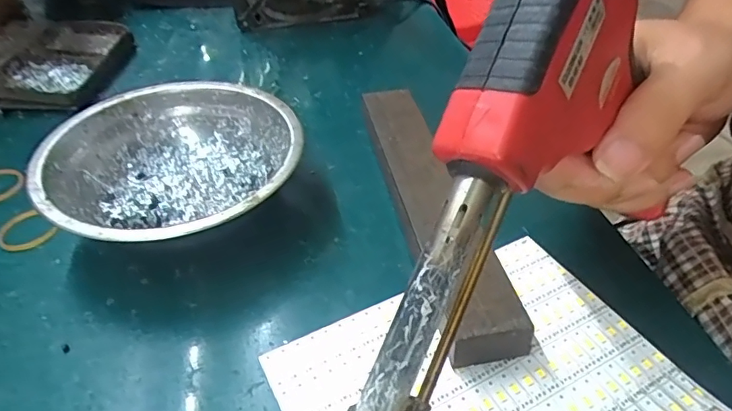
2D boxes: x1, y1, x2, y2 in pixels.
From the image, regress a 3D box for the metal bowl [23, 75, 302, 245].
[{"bbox_3d":[-0.096,-0.016,0.266,0.123,0.041,0.122,-1,42,1],"label":"metal bowl"}]

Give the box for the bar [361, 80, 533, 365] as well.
[{"bbox_3d":[0.030,-0.004,0.264,0.033,0.023,0.191,-9,42,-8],"label":"bar"}]

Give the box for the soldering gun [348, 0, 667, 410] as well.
[{"bbox_3d":[0.036,0.003,0.160,0.040,0.044,0.169,23,84,25],"label":"soldering gun"}]

